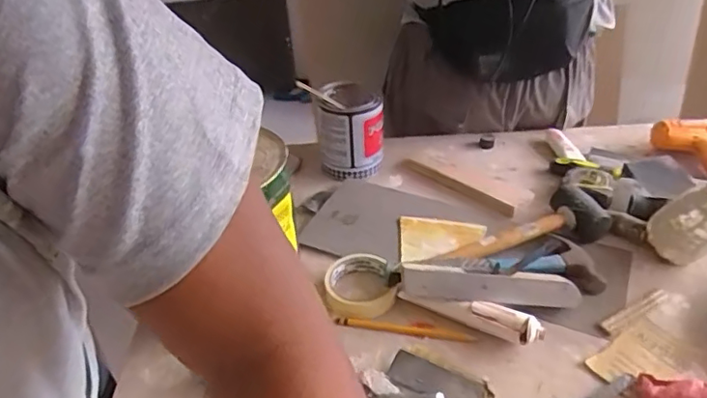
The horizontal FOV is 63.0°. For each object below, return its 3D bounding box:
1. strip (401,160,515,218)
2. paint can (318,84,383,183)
[{"bbox_3d":[0.158,-0.022,0.898,0.200,0.009,0.022,28,46,35],"label":"strip"},{"bbox_3d":[-0.005,-0.109,0.935,0.101,0.126,0.102,-2,36,1],"label":"paint can"}]

